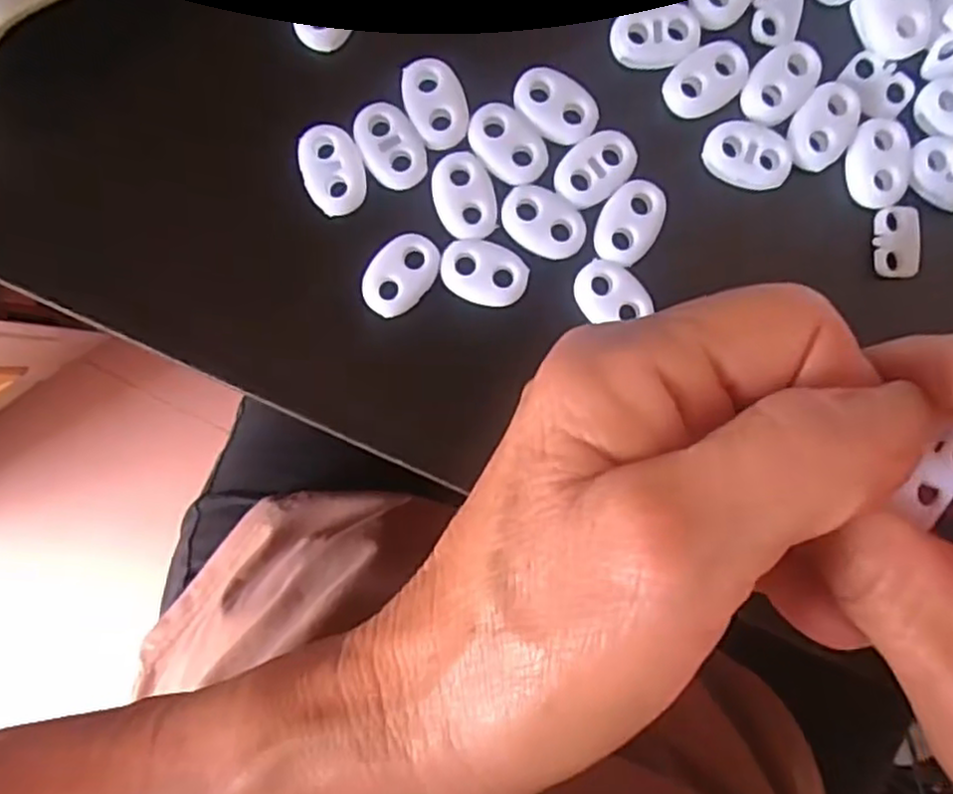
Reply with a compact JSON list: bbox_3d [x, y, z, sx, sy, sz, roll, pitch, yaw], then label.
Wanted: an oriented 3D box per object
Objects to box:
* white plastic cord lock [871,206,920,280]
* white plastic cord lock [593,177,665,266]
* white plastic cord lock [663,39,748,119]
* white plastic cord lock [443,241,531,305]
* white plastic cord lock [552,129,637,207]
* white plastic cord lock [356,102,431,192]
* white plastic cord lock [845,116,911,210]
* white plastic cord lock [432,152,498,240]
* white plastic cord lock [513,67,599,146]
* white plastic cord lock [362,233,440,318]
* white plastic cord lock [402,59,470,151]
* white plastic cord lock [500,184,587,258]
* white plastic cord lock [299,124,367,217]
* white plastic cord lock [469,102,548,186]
[{"bbox_3d":[0.111,-0.041,0.187,0.012,0.004,0.018,-7,92,0],"label":"white plastic cord lock"},{"bbox_3d":[0.040,-0.045,0.182,0.016,0.004,0.021,22,92,-3],"label":"white plastic cord lock"},{"bbox_3d":[0.059,-0.082,0.184,0.022,0.004,0.015,-33,92,1],"label":"white plastic cord lock"},{"bbox_3d":[0.002,-0.032,0.182,0.022,0.004,0.015,18,92,-3],"label":"white plastic cord lock"},{"bbox_3d":[0.031,-0.059,0.183,0.022,0.004,0.015,-42,92,1],"label":"white plastic cord lock"},{"bbox_3d":[-0.022,-0.064,0.182,0.015,0.004,0.022,-29,92,0],"label":"white plastic cord lock"},{"bbox_3d":[0.104,-0.061,0.183,0.015,0.004,0.023,1,92,-1],"label":"white plastic cord lock"},{"bbox_3d":[-0.003,-0.052,0.182,0.015,0.004,0.022,-14,93,-2],"label":"white plastic cord lock"},{"bbox_3d":[0.020,-0.074,0.181,0.022,0.004,0.016,33,91,-2],"label":"white plastic cord lock"},{"bbox_3d":[-0.020,-0.031,0.183,0.016,0.004,0.022,39,91,-4],"label":"white plastic cord lock"},{"bbox_3d":[-0.010,-0.075,0.182,0.014,0.004,0.022,-21,92,0],"label":"white plastic cord lock"},{"bbox_3d":[0.017,-0.045,0.182,0.022,0.004,0.015,31,91,-3],"label":"white plastic cord lock"},{"bbox_3d":[-0.037,-0.058,0.183,0.015,0.004,0.022,-18,92,0],"label":"white plastic cord lock"},{"bbox_3d":[0.008,-0.065,0.182,0.022,0.004,0.014,42,90,-4],"label":"white plastic cord lock"}]

